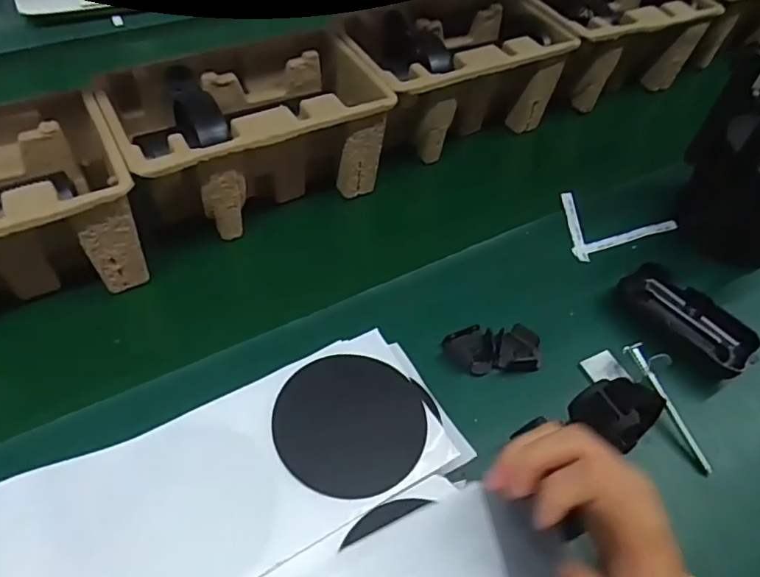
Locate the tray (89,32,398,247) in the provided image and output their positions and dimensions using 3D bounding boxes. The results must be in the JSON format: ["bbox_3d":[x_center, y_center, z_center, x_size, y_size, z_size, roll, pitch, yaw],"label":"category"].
[{"bbox_3d":[-0.117,-0.139,0.516,0.219,0.101,0.139,-22,57,-21],"label":"tray"}]

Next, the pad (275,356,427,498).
[{"bbox_3d":[-0.019,0.085,0.359,0.092,0.005,0.091,4,51,-5],"label":"pad"}]

